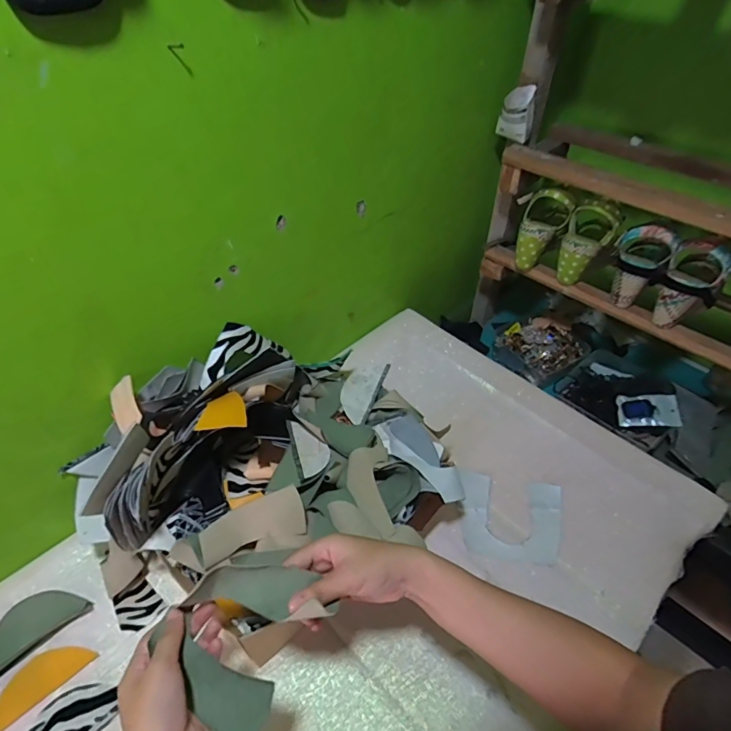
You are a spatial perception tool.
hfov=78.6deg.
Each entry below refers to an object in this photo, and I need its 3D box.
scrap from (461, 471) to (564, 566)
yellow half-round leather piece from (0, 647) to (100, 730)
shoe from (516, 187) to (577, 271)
[{"bbox_3d":[0.208,0.217,0.641,0.141,0.010,0.122,8,49,9],"label":"scrap"},{"bbox_3d":[-0.367,0.352,0.503,0.107,0.006,0.047,-34,55,-29],"label":"yellow half-round leather piece"},{"bbox_3d":[0.326,-0.252,0.836,0.074,0.151,0.091,37,27,30],"label":"shoe"}]

